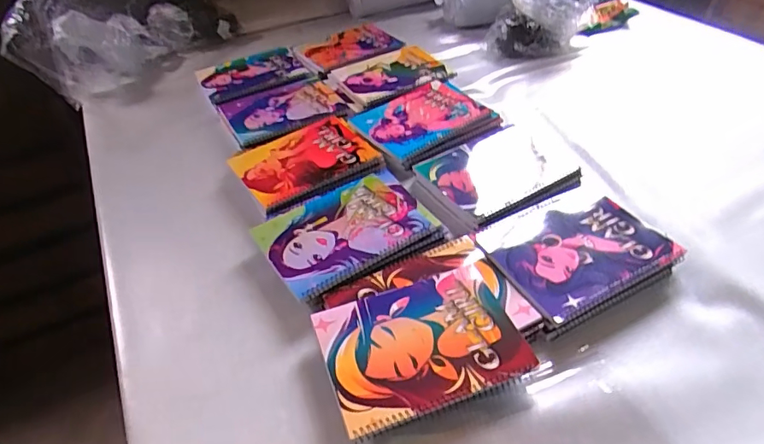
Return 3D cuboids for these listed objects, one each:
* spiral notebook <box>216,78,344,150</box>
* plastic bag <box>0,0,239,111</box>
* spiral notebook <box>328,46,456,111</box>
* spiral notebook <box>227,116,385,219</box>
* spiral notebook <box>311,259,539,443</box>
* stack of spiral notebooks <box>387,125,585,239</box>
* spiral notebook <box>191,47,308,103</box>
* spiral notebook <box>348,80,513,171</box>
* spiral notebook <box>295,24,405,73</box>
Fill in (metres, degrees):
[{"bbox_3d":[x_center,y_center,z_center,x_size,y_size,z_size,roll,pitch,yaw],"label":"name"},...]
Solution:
[{"bbox_3d":[-0.175,-0.204,0.881,0.206,0.009,0.164,-22,45,-16],"label":"spiral notebook"},{"bbox_3d":[-0.532,-0.366,1.012,0.161,0.222,0.436,20,35,26],"label":"plastic bag"},{"bbox_3d":[0.026,-0.285,0.950,0.215,0.014,0.147,-24,46,-19],"label":"spiral notebook"},{"bbox_3d":[-0.113,-0.091,0.762,0.198,0.019,0.157,-25,45,-20],"label":"spiral notebook"},{"bbox_3d":[0.043,0.122,0.519,0.203,0.009,0.145,-16,43,-12],"label":"spiral notebook"},{"bbox_3d":[0.156,-0.074,0.734,0.214,0.023,0.189,-20,44,-16],"label":"stack of spiral notebooks"},{"bbox_3d":[-0.261,-0.298,0.987,0.197,0.018,0.171,-18,44,-13],"label":"spiral notebook"},{"bbox_3d":[0.077,-0.171,0.833,0.216,0.019,0.176,-24,45,-19],"label":"spiral notebook"},{"bbox_3d":[-0.061,-0.376,1.056,0.214,0.015,0.172,-24,45,-19],"label":"spiral notebook"}]

